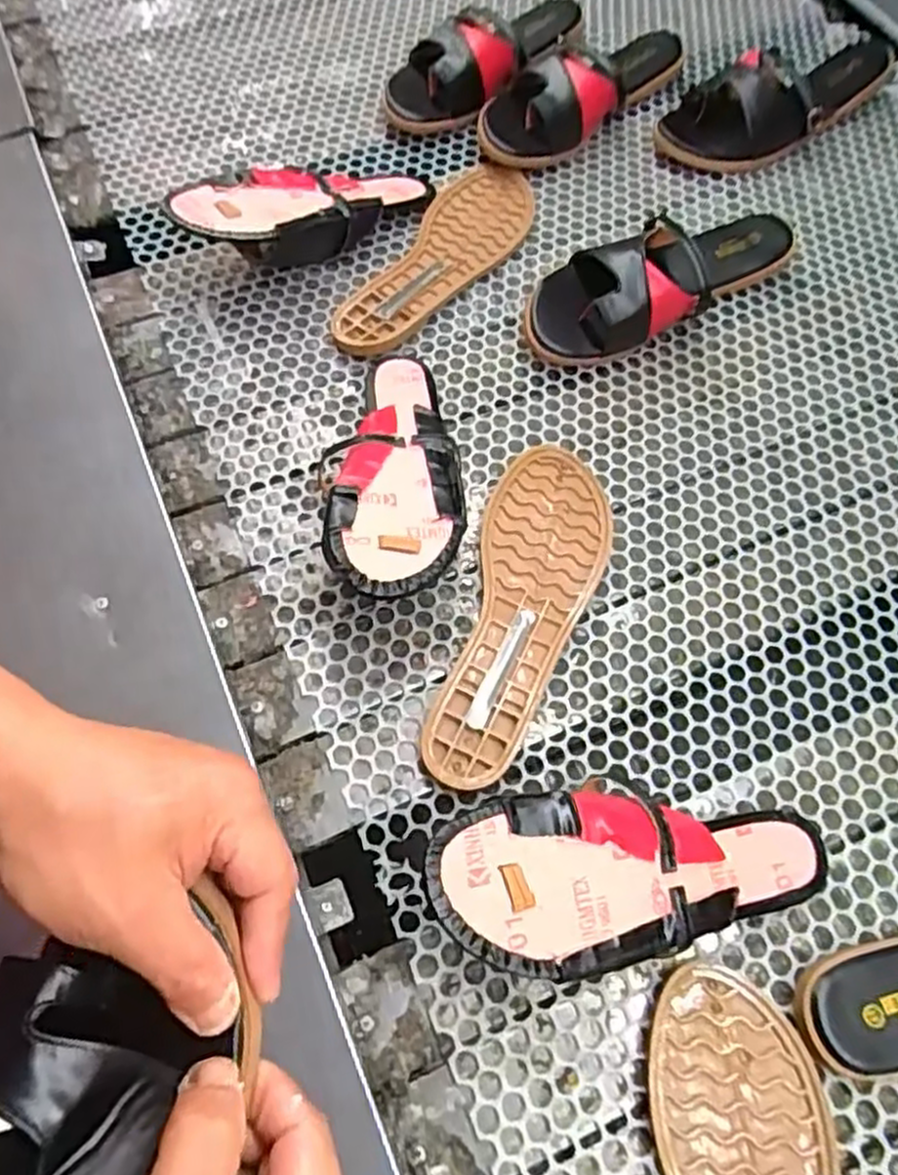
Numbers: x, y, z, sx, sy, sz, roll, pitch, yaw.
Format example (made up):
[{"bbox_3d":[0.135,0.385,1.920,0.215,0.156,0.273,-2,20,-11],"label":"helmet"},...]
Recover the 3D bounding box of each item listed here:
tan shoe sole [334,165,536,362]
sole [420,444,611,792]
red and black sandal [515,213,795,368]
[{"bbox_3d":[-0.006,-0.294,0.658,0.088,0.014,0.261,26,68,12],"label":"tan shoe sole"},{"bbox_3d":[0.051,0.010,0.518,0.084,0.012,0.262,18,67,8],"label":"sole"},{"bbox_3d":[0.171,-0.263,0.612,0.240,0.063,0.095,-33,69,-14],"label":"red and black sandal"}]

